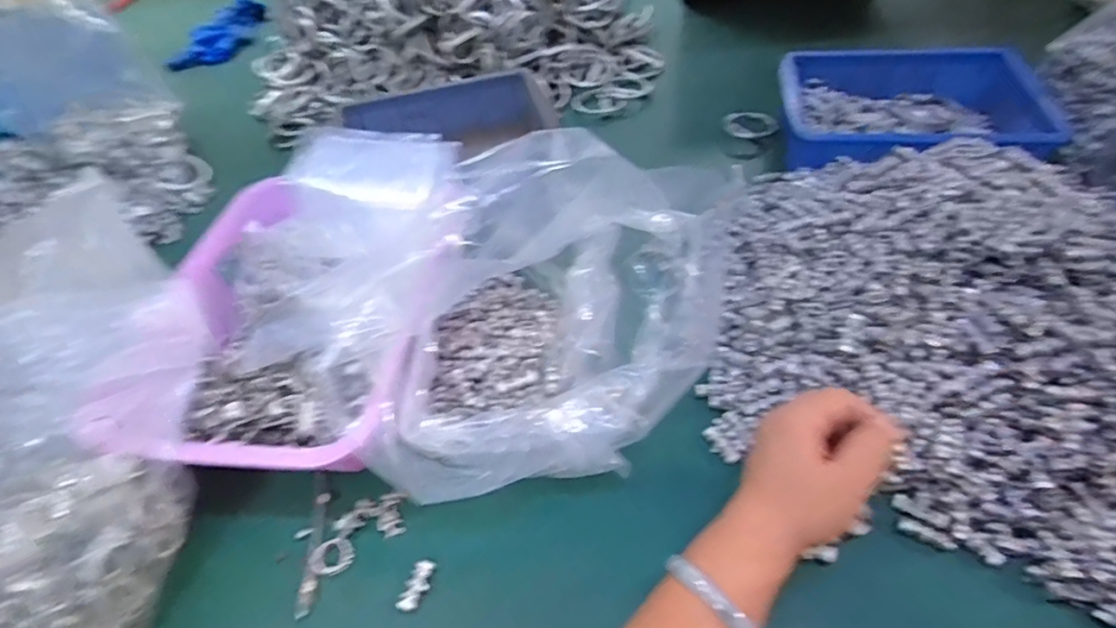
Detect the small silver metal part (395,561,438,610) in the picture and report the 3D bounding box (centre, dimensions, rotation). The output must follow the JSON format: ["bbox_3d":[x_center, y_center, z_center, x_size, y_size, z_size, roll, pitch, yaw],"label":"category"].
[{"bbox_3d":[-0.093,0.180,0.377,0.014,0.004,0.033,14,53,17],"label":"small silver metal part"}]

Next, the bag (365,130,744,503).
[{"bbox_3d":[0.007,-0.011,0.443,0.225,0.137,0.330,9,51,13],"label":"bag"}]

